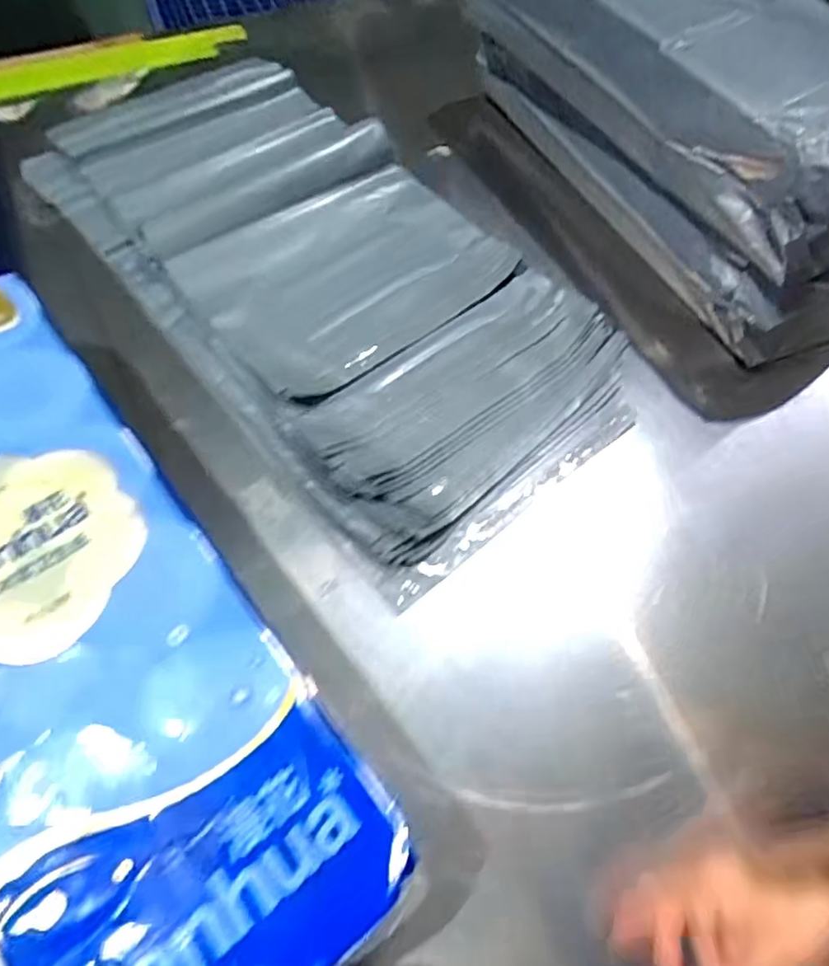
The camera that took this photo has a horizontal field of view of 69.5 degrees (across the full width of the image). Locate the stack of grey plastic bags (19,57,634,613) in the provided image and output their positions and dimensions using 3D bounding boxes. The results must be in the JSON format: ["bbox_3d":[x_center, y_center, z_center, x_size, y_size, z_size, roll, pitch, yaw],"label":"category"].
[{"bbox_3d":[-0.131,-0.274,0.700,0.374,0.063,0.795,-36,67,-20],"label":"stack of grey plastic bags"}]

